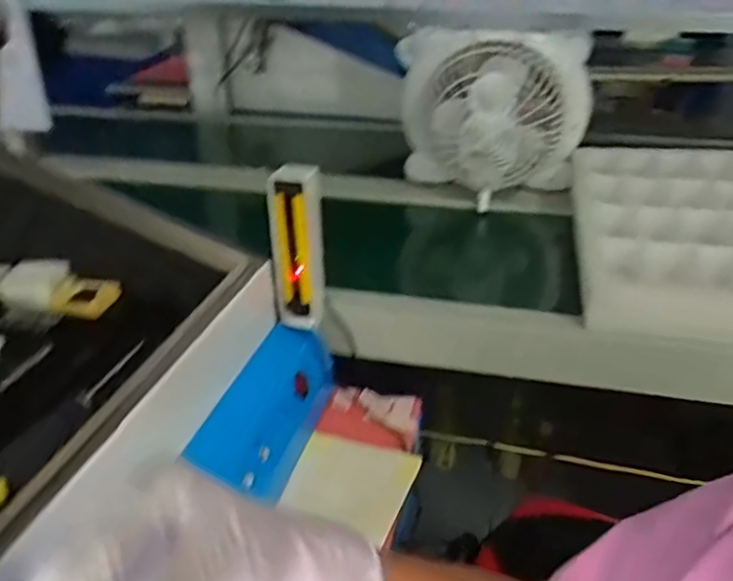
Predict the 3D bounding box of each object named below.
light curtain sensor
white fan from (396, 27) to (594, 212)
[{"bbox_3d":[-0.069,-0.042,0.663,0.052,0.157,0.034,-3,29,-6],"label":"light curtain sensor"},{"bbox_3d":[0.171,-0.239,0.918,0.250,0.216,0.129,7,29,11],"label":"white fan"}]

